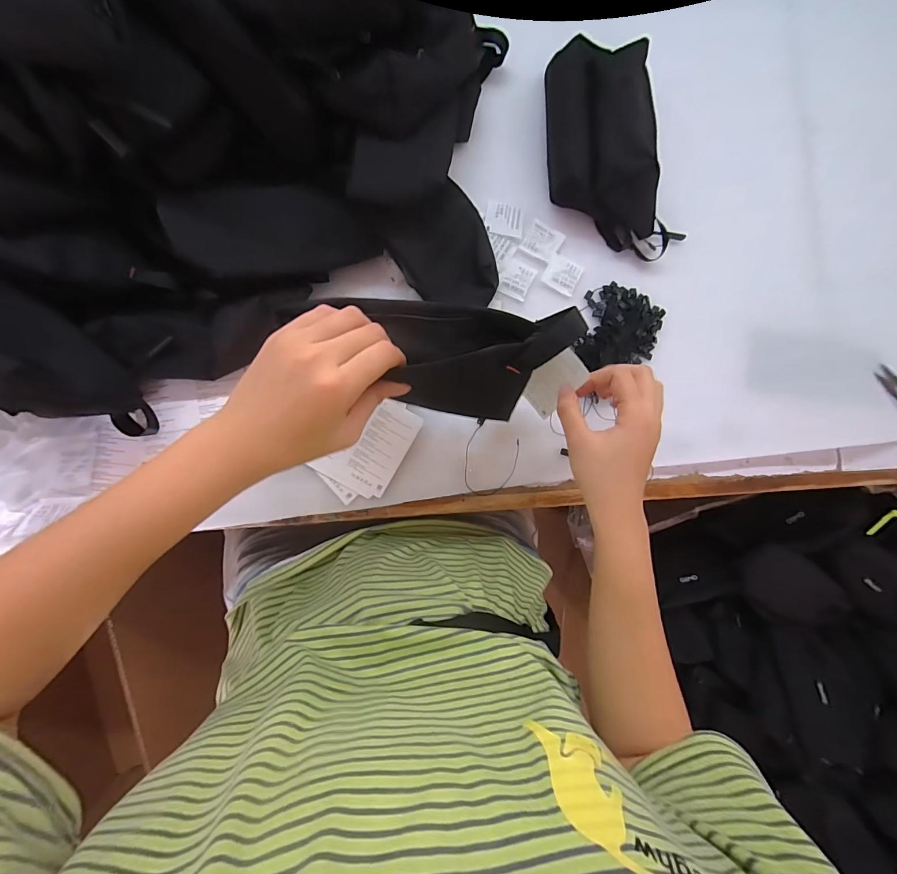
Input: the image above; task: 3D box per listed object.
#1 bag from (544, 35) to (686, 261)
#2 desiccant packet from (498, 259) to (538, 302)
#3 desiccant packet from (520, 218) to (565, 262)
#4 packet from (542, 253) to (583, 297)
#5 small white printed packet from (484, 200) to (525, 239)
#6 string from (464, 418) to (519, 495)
[{"bbox_3d":[0.172,-0.309,0.415,0.120,0.071,0.210,-9,88,-7],"label":"bag"},{"bbox_3d":[0.074,-0.171,0.432,0.034,0.004,0.040,26,85,-4],"label":"desiccant packet"},{"bbox_3d":[0.104,-0.214,0.436,0.037,0.004,0.039,31,84,-4],"label":"desiccant packet"},{"bbox_3d":[0.125,-0.179,0.437,0.038,0.004,0.042,25,85,-4],"label":"packet"},{"bbox_3d":[0.061,-0.235,0.431,0.041,0.004,0.035,9,86,-6],"label":"small white printed packet"},{"bbox_3d":[0.043,0.024,0.417,0.057,0.004,0.074,24,85,-5],"label":"string"}]

